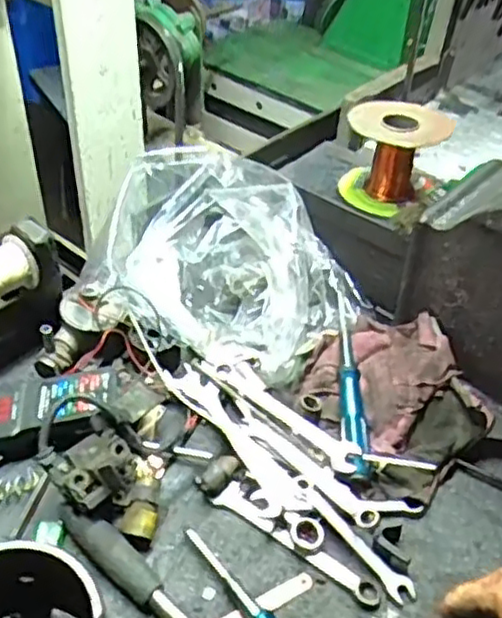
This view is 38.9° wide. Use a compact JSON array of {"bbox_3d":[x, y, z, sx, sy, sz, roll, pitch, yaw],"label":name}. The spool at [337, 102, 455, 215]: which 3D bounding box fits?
[{"bbox_3d":[0.139,-0.149,0.695,0.097,0.087,0.086,15,42,14],"label":"spool"}]

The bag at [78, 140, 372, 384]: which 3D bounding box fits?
[{"bbox_3d":[-0.020,-0.042,0.735,0.262,0.136,0.186,17,43,15],"label":"bag"}]

